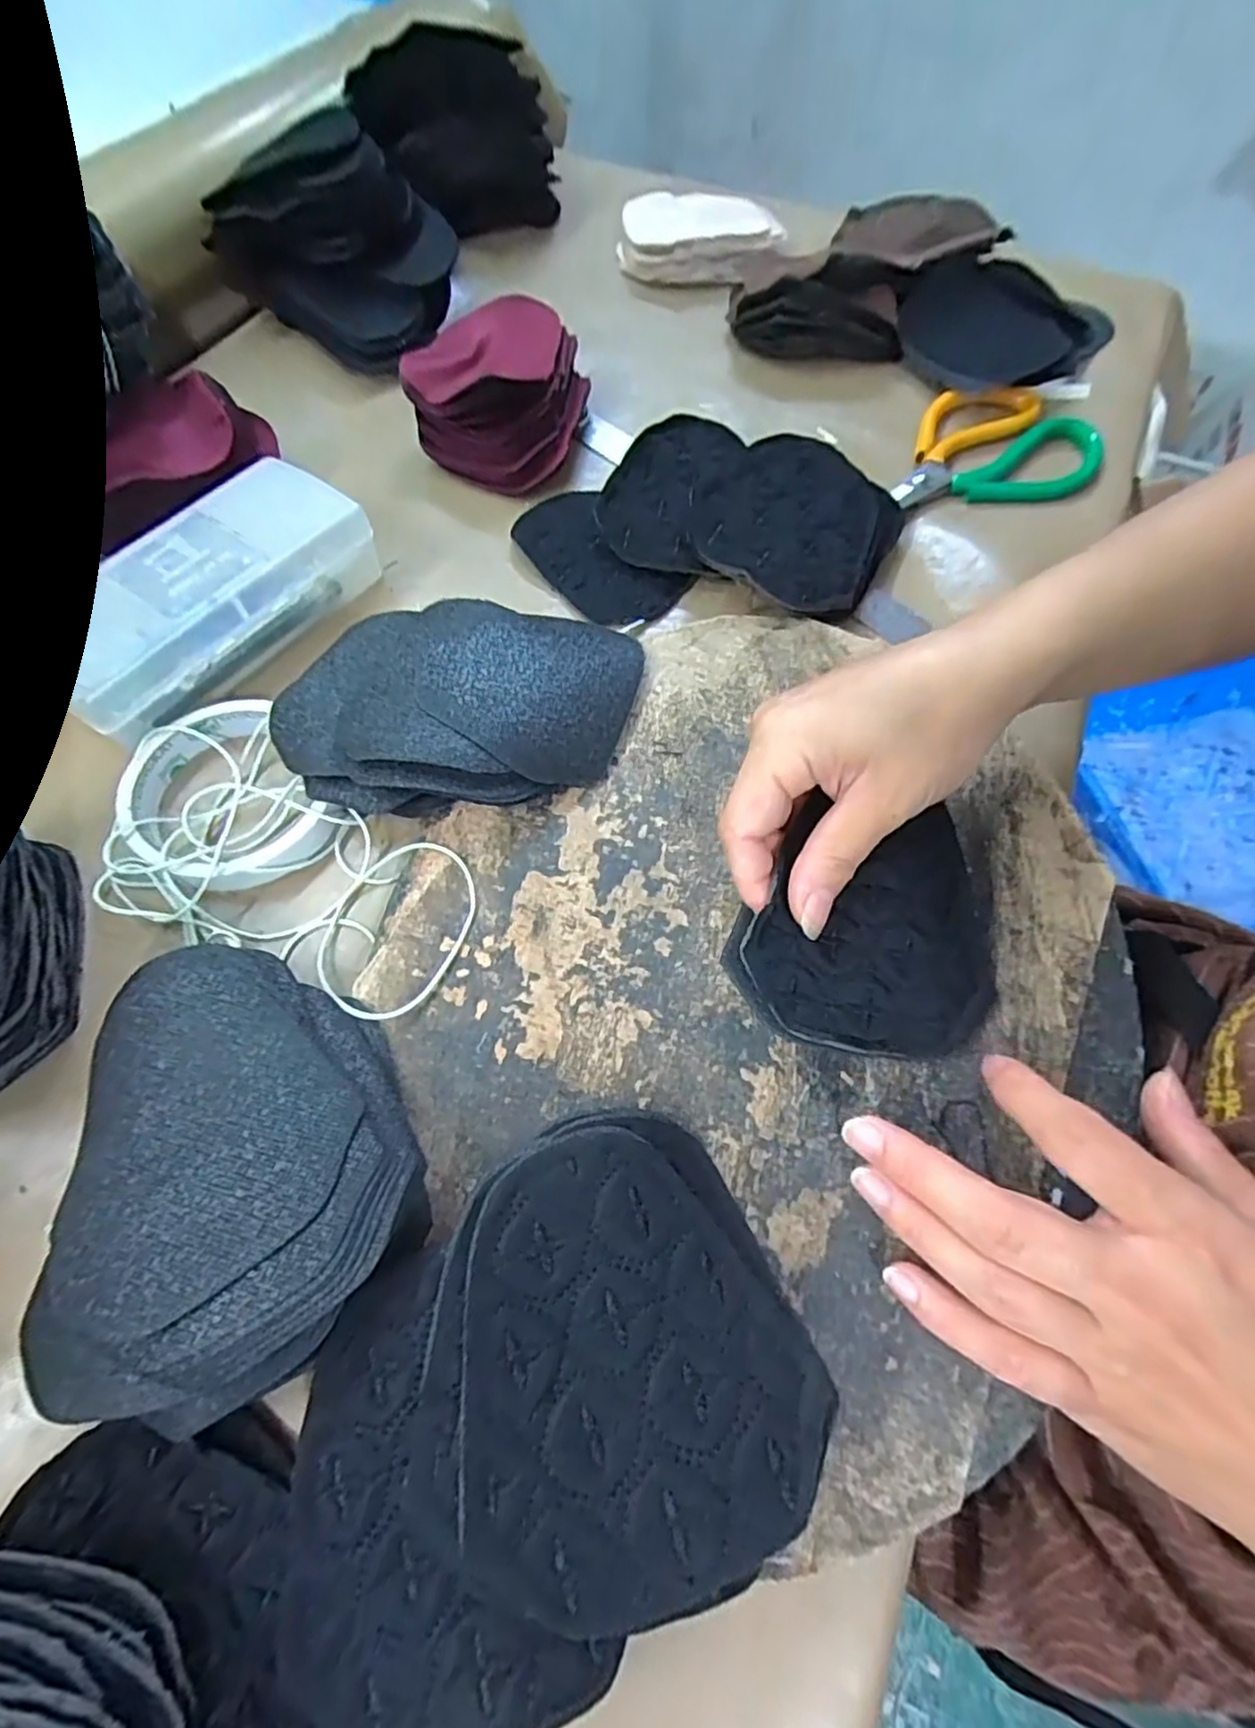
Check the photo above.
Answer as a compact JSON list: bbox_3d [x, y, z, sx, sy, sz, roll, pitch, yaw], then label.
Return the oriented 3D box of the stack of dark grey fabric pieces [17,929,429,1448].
[{"bbox_3d":[-0.121,0.093,0.217,0.105,0.041,0.132,-2,64,-1],"label":"stack of dark grey fabric pieces"}]

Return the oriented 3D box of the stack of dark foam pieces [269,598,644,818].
[{"bbox_3d":[-0.075,-0.075,0.300,0.151,0.031,0.111,3,64,2],"label":"stack of dark foam pieces"}]

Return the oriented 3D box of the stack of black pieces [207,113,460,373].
[{"bbox_3d":[-0.182,-0.402,0.436,0.116,0.081,0.123,39,72,15],"label":"stack of black pieces"}]

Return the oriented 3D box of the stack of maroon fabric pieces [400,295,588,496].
[{"bbox_3d":[-0.077,-0.287,0.411,0.097,0.042,0.119,10,65,5],"label":"stack of maroon fabric pieces"}]

